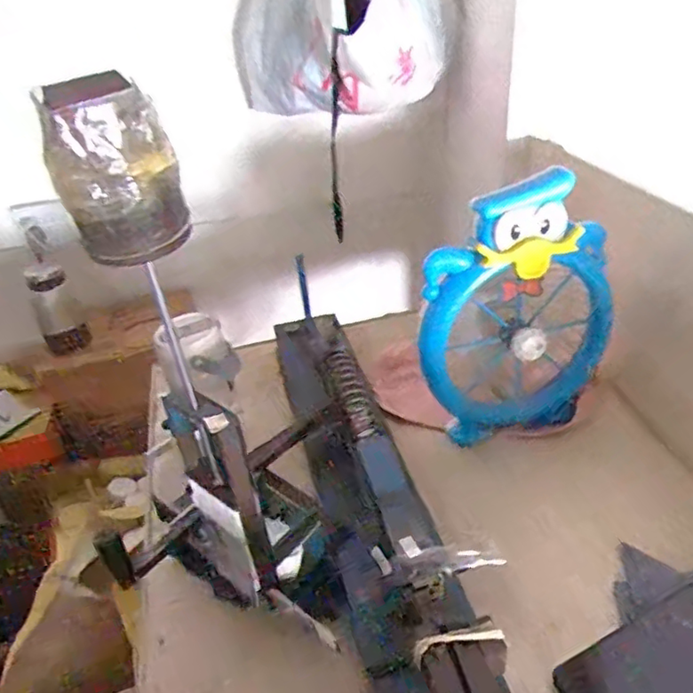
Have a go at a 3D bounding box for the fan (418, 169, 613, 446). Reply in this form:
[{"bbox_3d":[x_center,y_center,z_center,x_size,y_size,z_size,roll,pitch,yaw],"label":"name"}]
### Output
[{"bbox_3d":[0.193,-0.029,0.685,0.222,0.318,0.074,-6,35,0],"label":"fan"}]

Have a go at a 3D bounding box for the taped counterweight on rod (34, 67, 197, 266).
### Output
[{"bbox_3d":[-0.119,-0.091,0.309,0.059,0.087,0.052,-19,37,-18],"label":"taped counterweight on rod"}]

